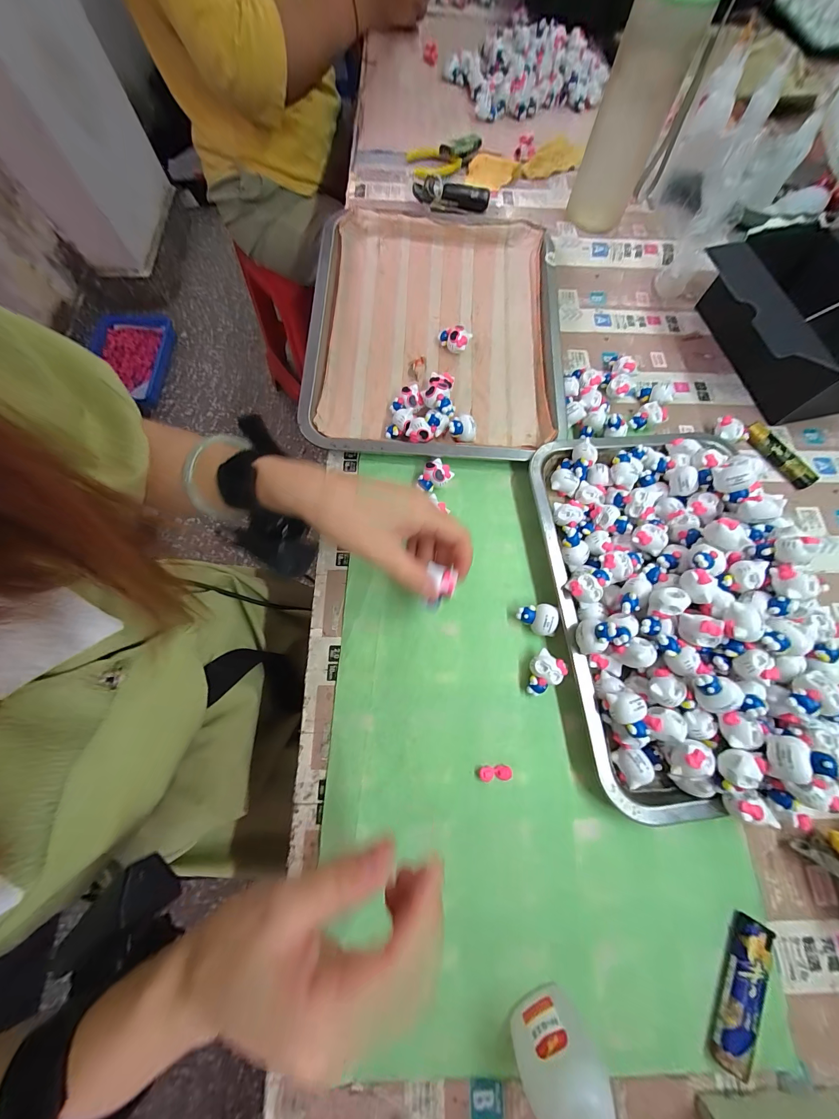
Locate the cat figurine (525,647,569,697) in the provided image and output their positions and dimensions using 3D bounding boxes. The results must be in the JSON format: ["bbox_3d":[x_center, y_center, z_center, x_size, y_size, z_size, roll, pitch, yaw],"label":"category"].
[{"bbox_3d":[0.096,0.090,0.279,0.033,0.017,0.025,-42,77,-14],"label":"cat figurine"}]

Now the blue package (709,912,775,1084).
[{"bbox_3d":[0.204,0.273,0.224,0.017,0.013,0.078,30,73,8],"label":"blue package"}]

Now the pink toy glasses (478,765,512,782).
[{"bbox_3d":[0.056,0.159,0.261,0.024,0.005,0.010,-2,71,-2],"label":"pink toy glasses"}]

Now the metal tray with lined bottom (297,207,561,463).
[{"bbox_3d":[0.013,-0.248,0.383,0.258,0.033,0.318,2,71,-1],"label":"metal tray with lined bottom"}]

